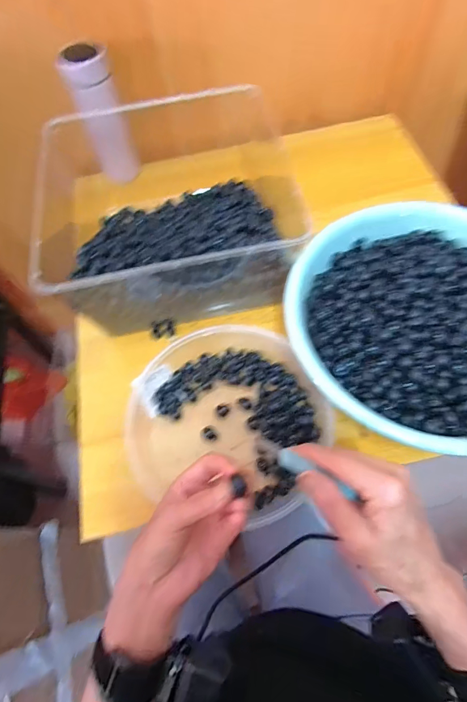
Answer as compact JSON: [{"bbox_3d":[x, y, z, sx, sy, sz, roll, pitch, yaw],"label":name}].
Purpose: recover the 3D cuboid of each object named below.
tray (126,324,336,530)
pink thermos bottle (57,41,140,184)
[{"bbox_3d":[-0.006,0.081,0.433,0.220,0.038,0.223,-1,65,3],"label":"tray"},{"bbox_3d":[-0.199,-0.353,0.572,0.063,0.172,0.059,-15,65,-3],"label":"pink thermos bottle"}]

